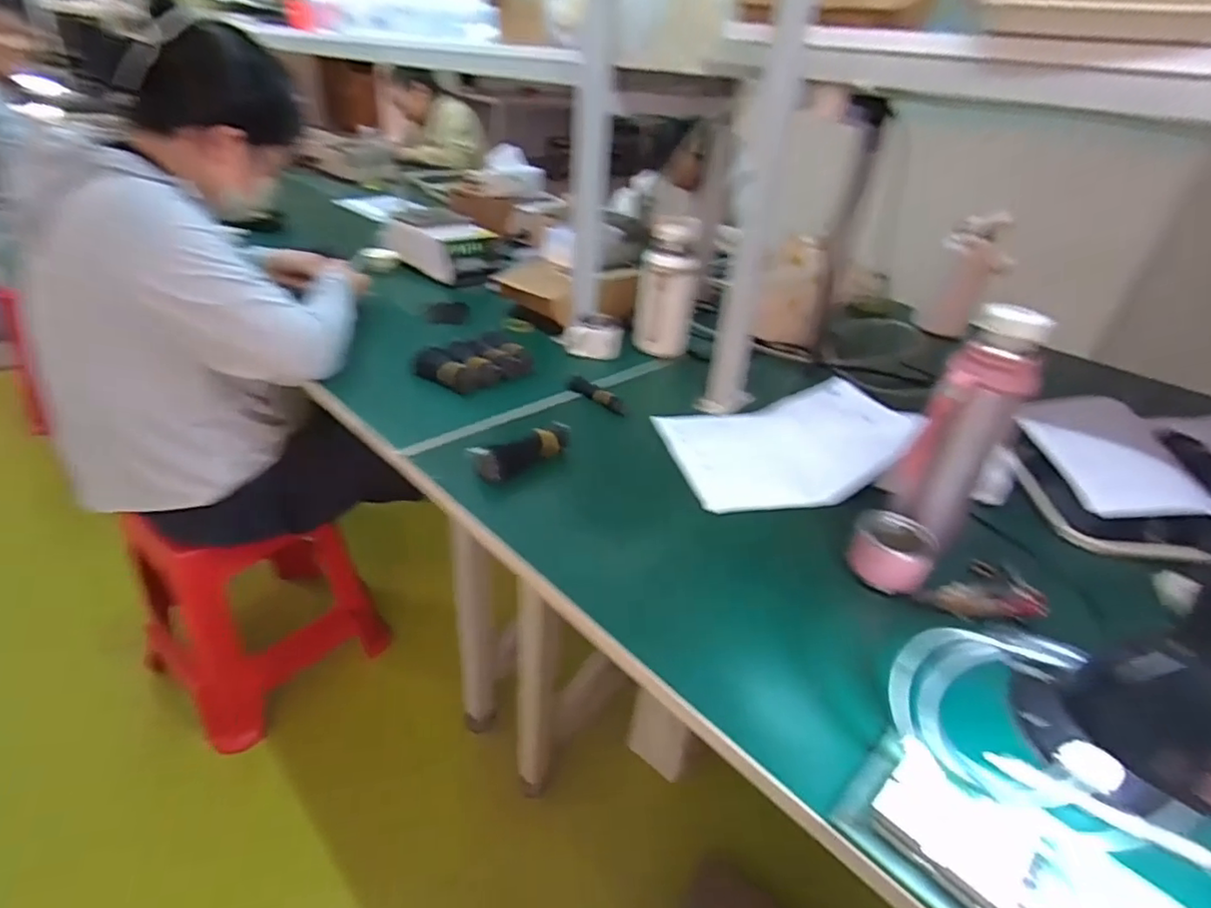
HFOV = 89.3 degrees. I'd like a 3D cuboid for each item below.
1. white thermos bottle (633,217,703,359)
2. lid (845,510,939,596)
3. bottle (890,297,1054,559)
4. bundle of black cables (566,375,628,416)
[{"bbox_3d":[0.105,-0.273,1.024,0.089,0.203,0.084,7,33,4],"label":"white thermos bottle"},{"bbox_3d":[0.285,0.098,0.612,0.071,0.049,0.059,19,36,21],"label":"lid"},{"bbox_3d":[0.351,-0.015,0.610,0.077,0.248,0.077,26,39,29],"label":"bottle"},{"bbox_3d":[-0.011,-0.085,0.887,0.098,0.023,0.020,29,38,9],"label":"bundle of black cables"}]

